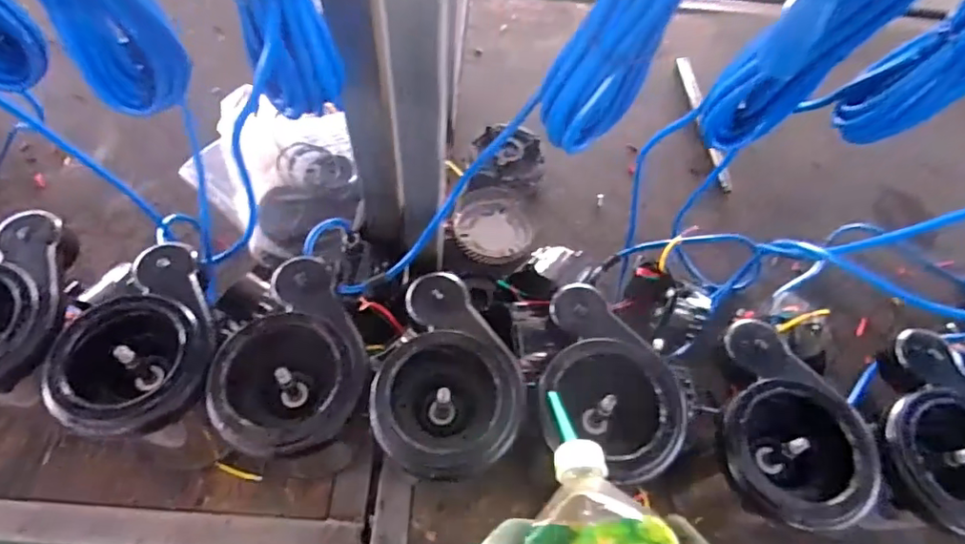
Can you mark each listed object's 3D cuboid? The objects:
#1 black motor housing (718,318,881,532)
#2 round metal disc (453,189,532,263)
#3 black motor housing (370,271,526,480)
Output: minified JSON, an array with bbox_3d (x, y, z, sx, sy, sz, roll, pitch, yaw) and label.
[{"bbox_3d":[0.257,0.130,0.476,0.121,0.054,0.162,16,63,7],"label":"black motor housing"},{"bbox_3d":[0.016,-0.057,0.744,0.099,0.026,0.109,-3,62,-4],"label":"round metal disc"},{"bbox_3d":[-0.023,0.088,0.475,0.114,0.057,0.166,8,62,2],"label":"black motor housing"}]

